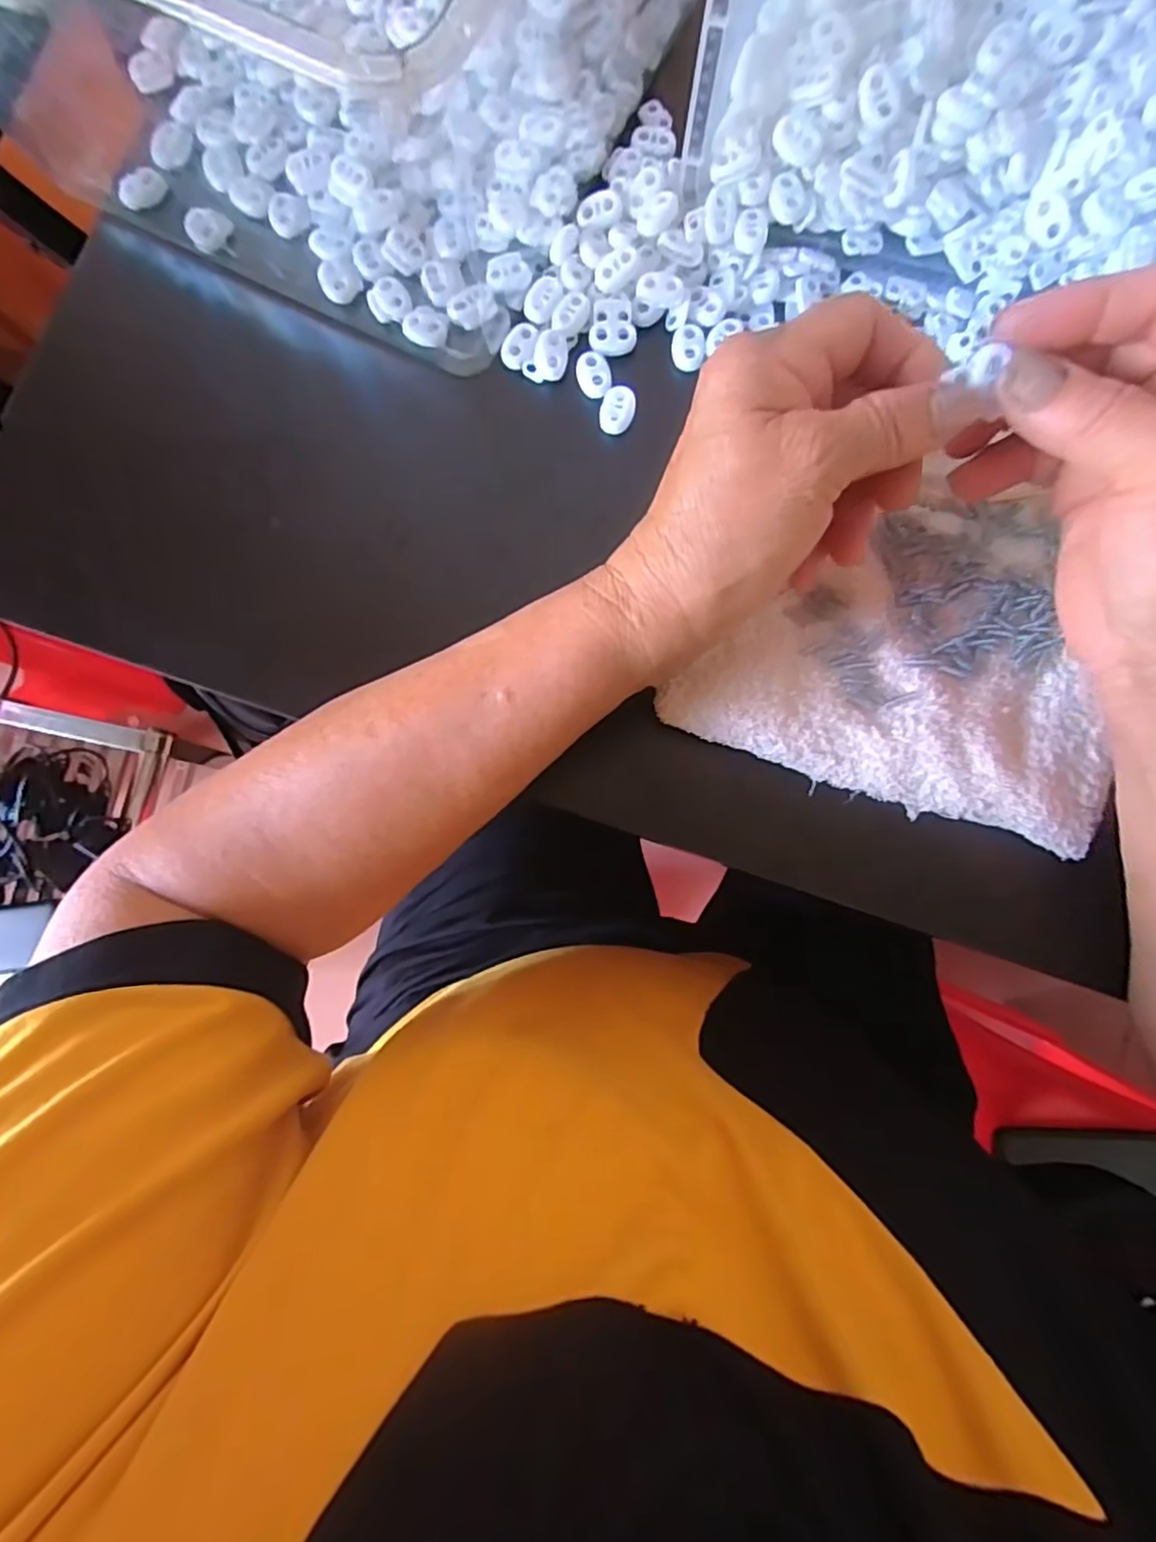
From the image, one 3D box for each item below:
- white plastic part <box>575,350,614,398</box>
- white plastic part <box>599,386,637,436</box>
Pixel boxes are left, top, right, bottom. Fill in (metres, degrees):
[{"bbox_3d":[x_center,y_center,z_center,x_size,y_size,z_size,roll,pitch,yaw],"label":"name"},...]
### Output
[{"bbox_3d":[0.008,-0.189,0.310,0.015,0.004,0.024,-16,83,-1],"label":"white plastic part"},{"bbox_3d":[0.019,-0.172,0.306,0.016,0.004,0.022,10,83,3],"label":"white plastic part"}]

